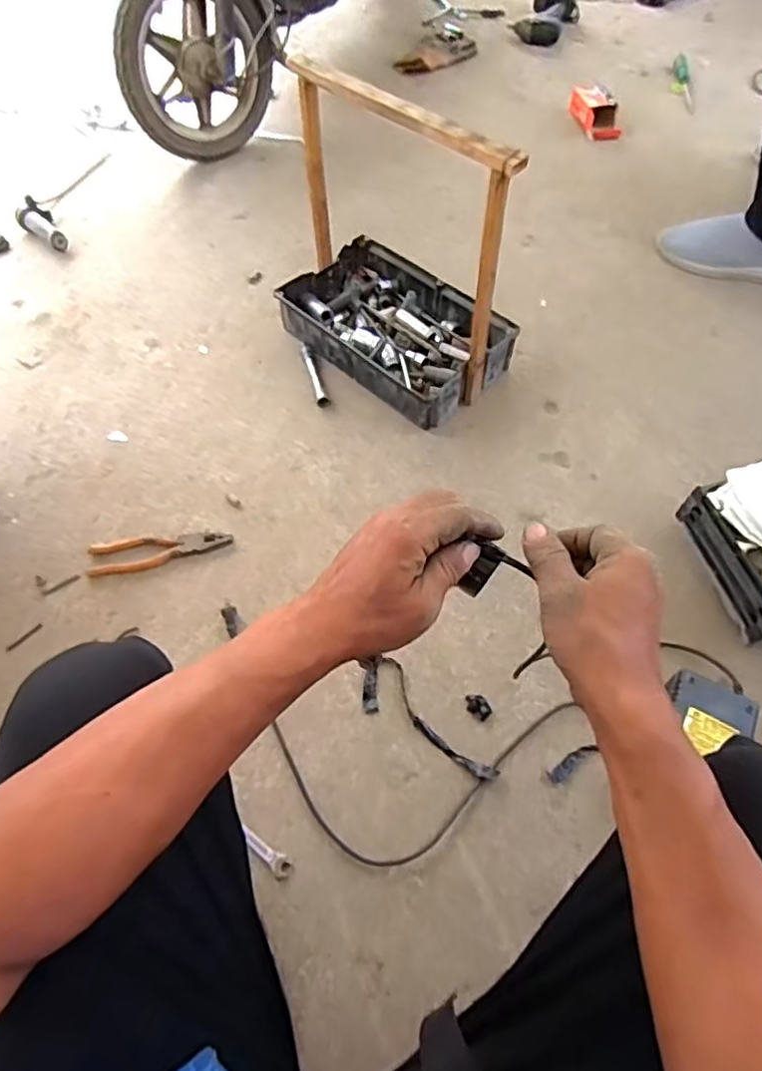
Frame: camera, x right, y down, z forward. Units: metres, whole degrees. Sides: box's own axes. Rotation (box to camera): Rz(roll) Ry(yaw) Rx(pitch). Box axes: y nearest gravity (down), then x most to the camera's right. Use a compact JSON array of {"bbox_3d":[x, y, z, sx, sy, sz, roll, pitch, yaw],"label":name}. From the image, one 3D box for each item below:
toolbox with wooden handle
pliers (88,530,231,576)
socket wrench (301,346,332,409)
[{"bbox_3d":[0.017,-0.403,0.879,0.227,0.354,0.356,-41,69,-19],"label":"toolbox with wooden handle"},{"bbox_3d":[-0.298,0.019,0.838,0.184,0.020,0.046,-10,62,-4],"label":"pliers"},{"bbox_3d":[-0.108,-0.263,0.998,0.020,0.019,0.139,-16,63,-7],"label":"socket wrench"}]

